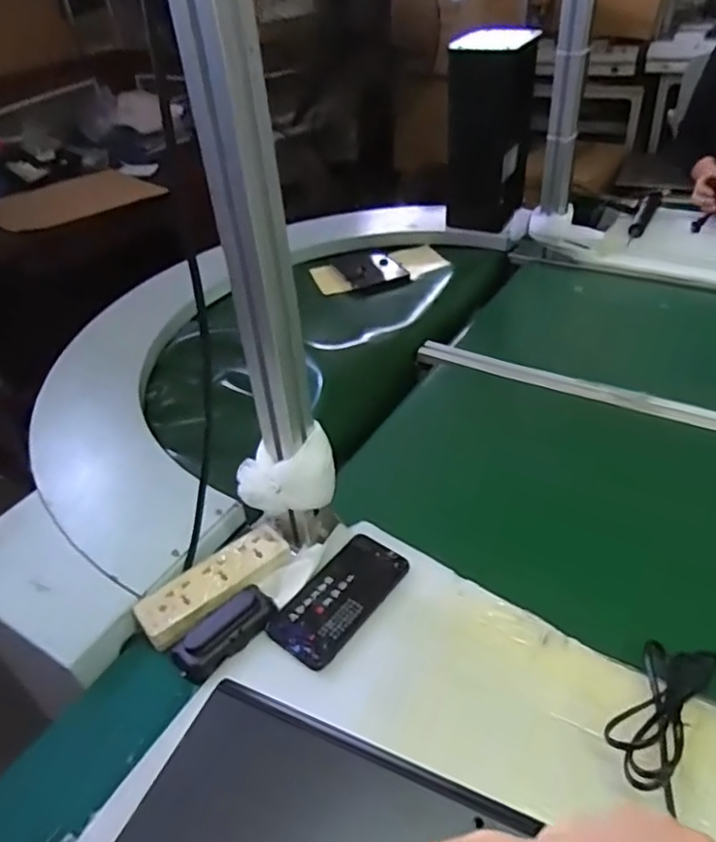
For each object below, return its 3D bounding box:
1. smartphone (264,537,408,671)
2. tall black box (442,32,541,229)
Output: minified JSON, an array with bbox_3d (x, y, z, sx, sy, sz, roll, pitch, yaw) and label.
[{"bbox_3d":[-0.018,0.181,0.652,0.081,0.008,0.152,24,47,32],"label":"smartphone"},{"bbox_3d":[0.284,-0.610,1.347,0.164,0.379,0.217,8,40,16],"label":"tall black box"}]

